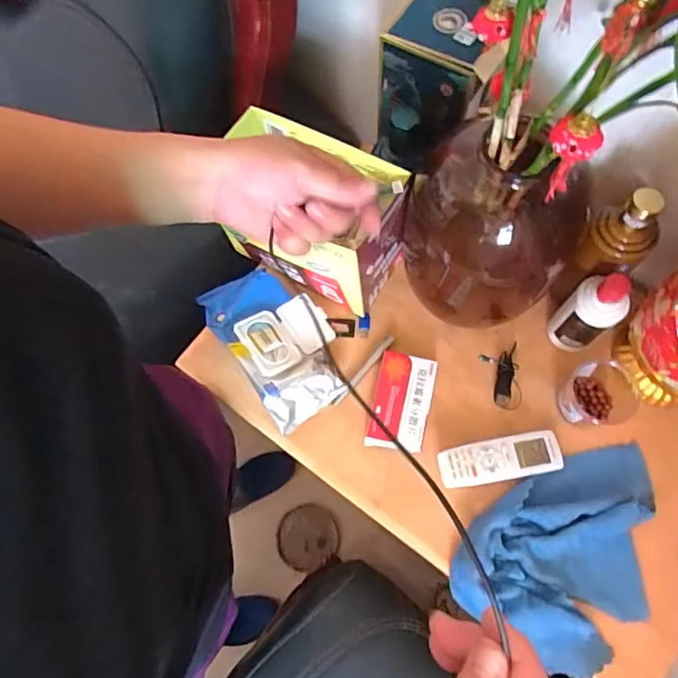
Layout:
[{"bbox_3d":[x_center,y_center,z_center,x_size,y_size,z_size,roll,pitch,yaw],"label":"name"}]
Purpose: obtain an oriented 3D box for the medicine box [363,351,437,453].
[{"bbox_3d":[0.085,0.085,0.705,0.075,0.015,0.129,12,72,6],"label":"medicine box"}]

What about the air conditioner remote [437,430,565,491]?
[{"bbox_3d":[0.208,0.156,0.670,0.157,0.015,0.051,-10,71,-1],"label":"air conditioner remote"}]

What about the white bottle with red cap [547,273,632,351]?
[{"bbox_3d":[0.315,-0.030,0.661,0.052,0.140,0.062,-39,74,-11],"label":"white bottle with red cap"}]

